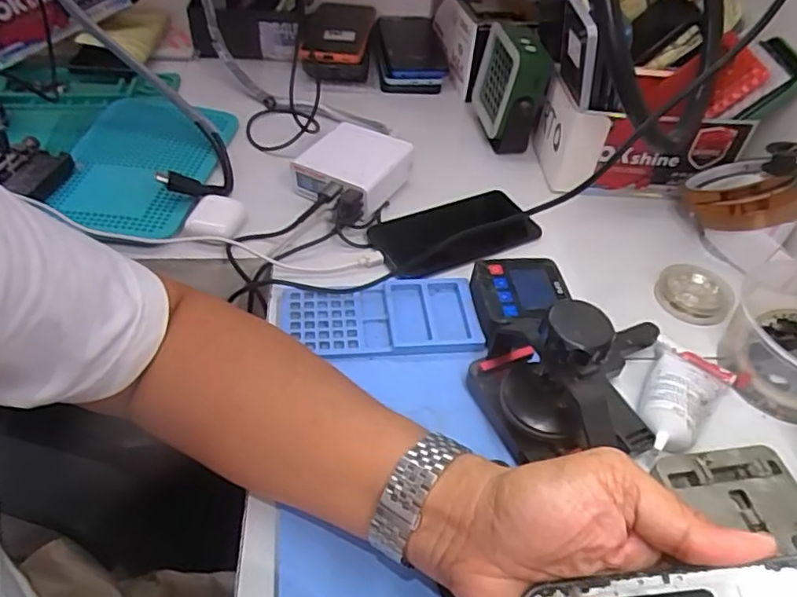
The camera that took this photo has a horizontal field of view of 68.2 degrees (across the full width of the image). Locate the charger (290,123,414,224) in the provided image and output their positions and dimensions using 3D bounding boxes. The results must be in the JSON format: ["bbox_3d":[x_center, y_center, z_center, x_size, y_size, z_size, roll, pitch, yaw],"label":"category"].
[{"bbox_3d":[-0.044,-0.127,0.574,0.096,0.045,0.095,27,49,19],"label":"charger"}]

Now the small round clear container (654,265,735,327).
[{"bbox_3d":[0.254,-0.005,0.507,0.058,0.023,0.052,24,48,17],"label":"small round clear container"}]

